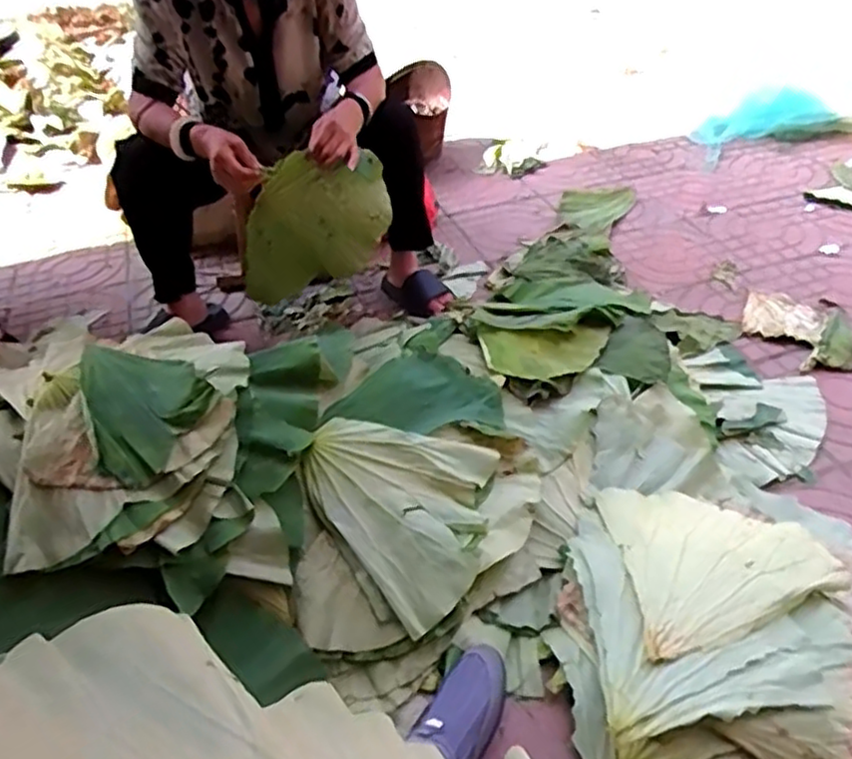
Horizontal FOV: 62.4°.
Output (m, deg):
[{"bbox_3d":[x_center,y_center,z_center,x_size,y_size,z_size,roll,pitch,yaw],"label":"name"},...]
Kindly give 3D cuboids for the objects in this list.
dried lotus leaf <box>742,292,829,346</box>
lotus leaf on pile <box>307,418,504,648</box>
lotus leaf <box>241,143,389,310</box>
[{"bbox_3d":[0.810,-0.145,1.589,0.163,0.019,0.177,12,41,20],"label":"dried lotus leaf"},{"bbox_3d":[-0.021,0.174,1.077,0.255,0.046,0.332,-35,66,-19],"label":"lotus leaf on pile"},{"bbox_3d":[-0.227,-0.298,1.489,0.293,0.410,0.066,-3,55,-16],"label":"lotus leaf"}]

